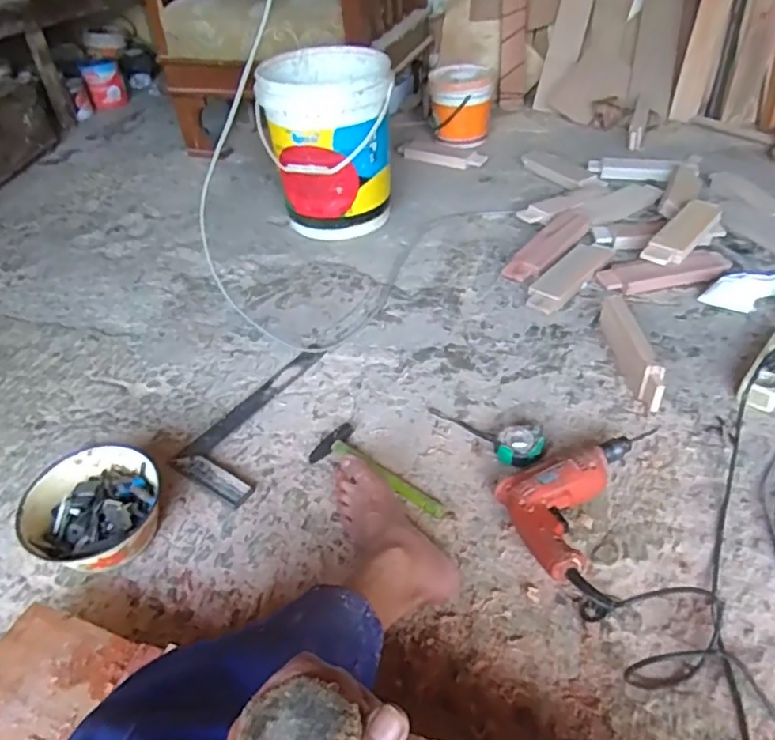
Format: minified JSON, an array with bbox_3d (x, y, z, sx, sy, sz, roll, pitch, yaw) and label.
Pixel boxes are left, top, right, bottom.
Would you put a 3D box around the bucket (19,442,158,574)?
[{"bbox_3d":[-0.409,0.201,0.866,0.170,0.088,0.188,19,48,25],"label":"bucket"}]

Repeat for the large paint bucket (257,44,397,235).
[{"bbox_3d":[-0.137,-0.558,1.504,0.305,0.353,0.323,-2,42,3],"label":"large paint bucket"}]

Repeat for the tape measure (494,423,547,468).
[{"bbox_3d":[0.205,0.116,0.937,0.073,0.036,0.077,-3,42,3],"label":"tape measure"}]

